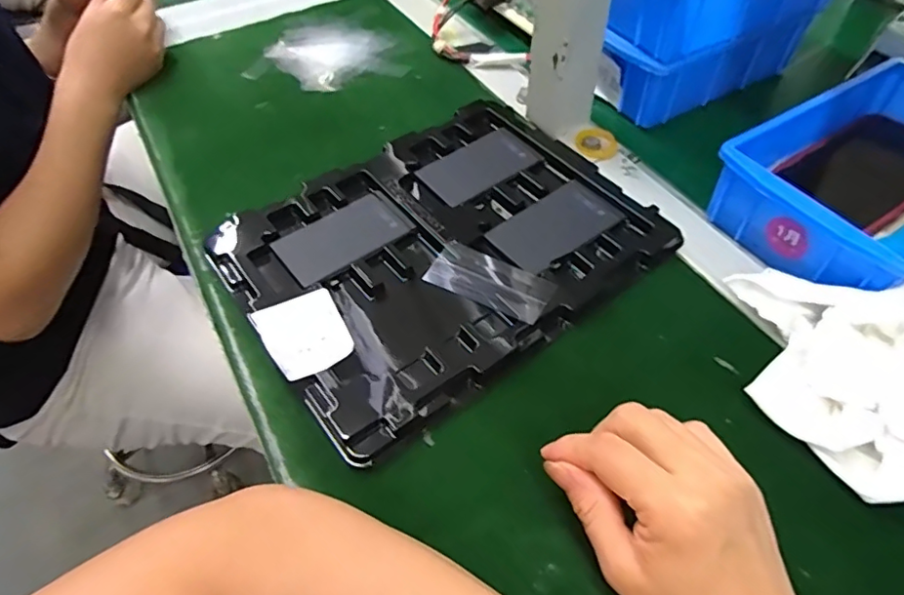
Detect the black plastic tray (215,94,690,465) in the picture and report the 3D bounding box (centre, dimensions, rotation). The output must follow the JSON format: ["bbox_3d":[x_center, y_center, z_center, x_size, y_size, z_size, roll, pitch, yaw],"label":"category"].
[{"bbox_3d":[-0.007,-0.046,0.400,0.278,0.023,0.217,-31,58,-20],"label":"black plastic tray"}]

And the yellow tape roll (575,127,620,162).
[{"bbox_3d":[0.123,-0.129,0.472,0.035,0.009,0.039,11,54,10],"label":"yellow tape roll"}]

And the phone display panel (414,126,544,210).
[{"bbox_3d":[0.024,-0.107,0.457,0.096,0.007,0.055,-32,58,-21],"label":"phone display panel"}]

